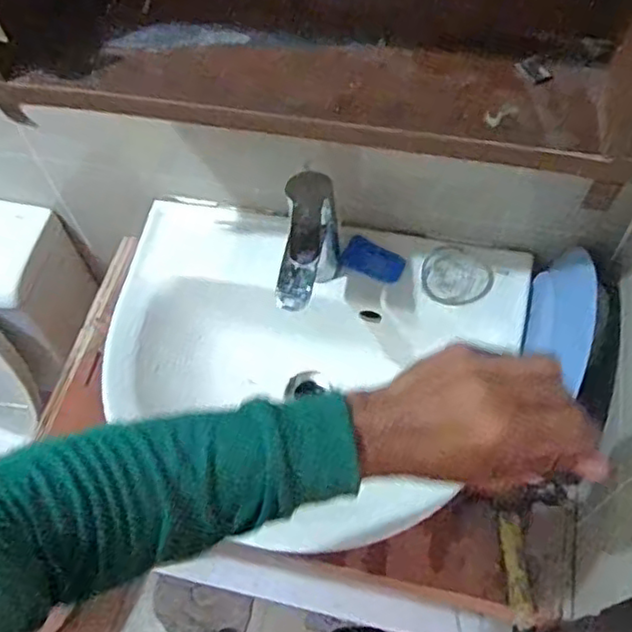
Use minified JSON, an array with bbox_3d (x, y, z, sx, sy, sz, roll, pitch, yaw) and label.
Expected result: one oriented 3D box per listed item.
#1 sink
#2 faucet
[{"bbox_3d":[-0.018,0.075,0.797,0.478,0.153,0.374,11,60,11],"label":"sink"},{"bbox_3d":[-0.007,-0.069,0.725,0.046,0.149,0.159,9,60,10],"label":"faucet"}]

